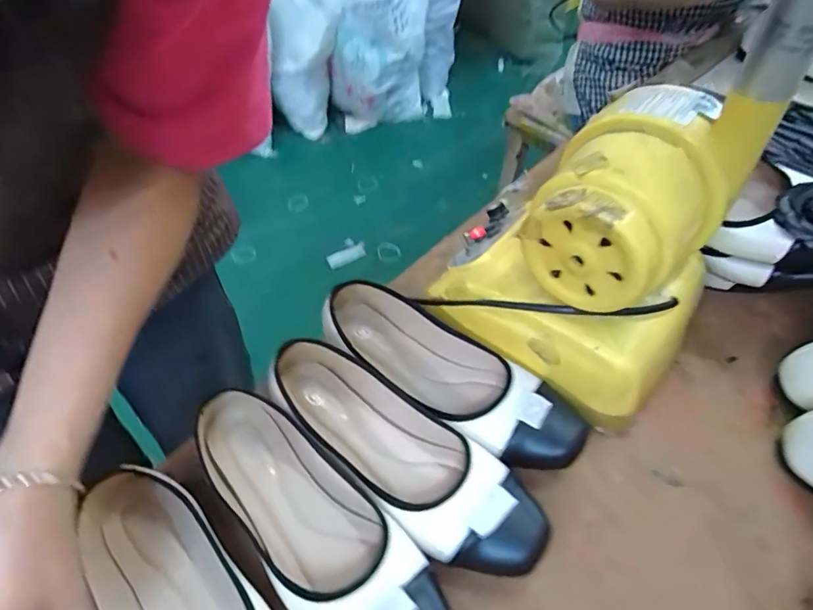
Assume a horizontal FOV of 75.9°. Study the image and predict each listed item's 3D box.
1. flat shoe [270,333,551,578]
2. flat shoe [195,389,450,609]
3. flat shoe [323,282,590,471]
[{"bbox_3d":[-0.008,0.108,0.391,0.240,0.052,0.080,33,57,27],"label":"flat shoe"},{"bbox_3d":[-0.066,0.155,0.360,0.081,0.047,0.234,-36,58,-28],"label":"flat shoe"},{"bbox_3d":[0.028,0.060,0.431,0.233,0.052,0.076,27,55,24],"label":"flat shoe"}]

